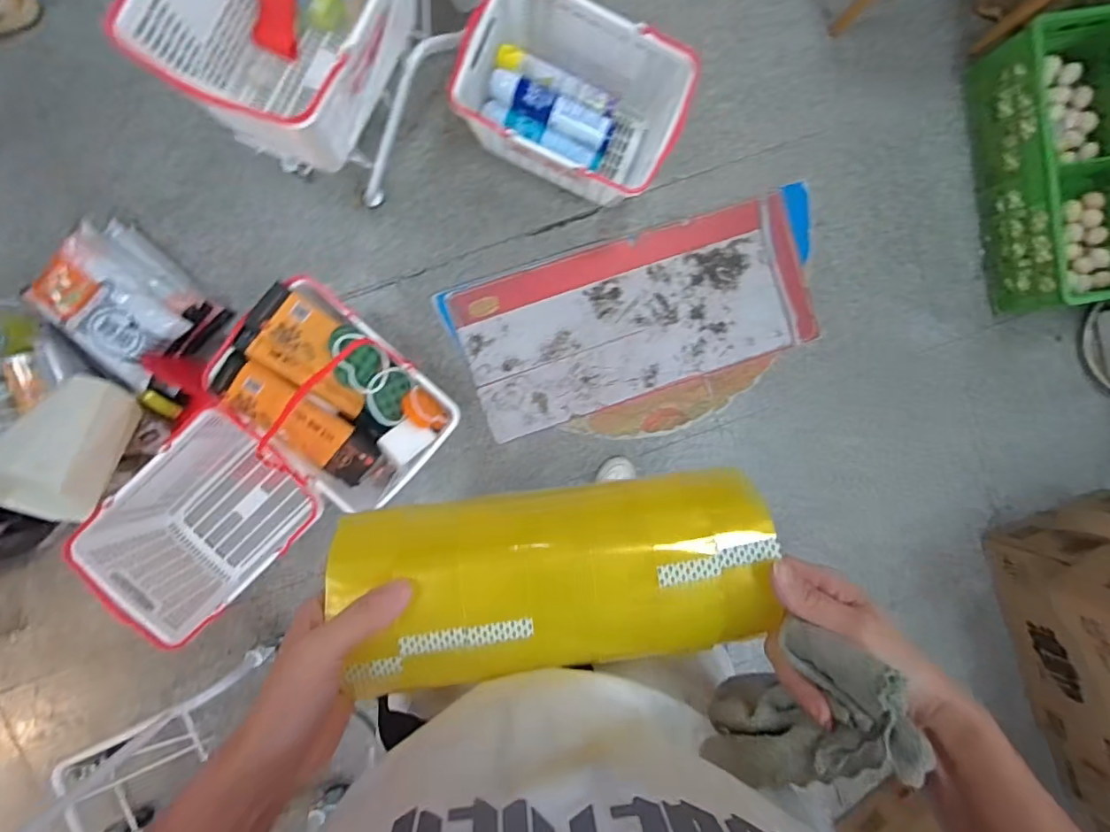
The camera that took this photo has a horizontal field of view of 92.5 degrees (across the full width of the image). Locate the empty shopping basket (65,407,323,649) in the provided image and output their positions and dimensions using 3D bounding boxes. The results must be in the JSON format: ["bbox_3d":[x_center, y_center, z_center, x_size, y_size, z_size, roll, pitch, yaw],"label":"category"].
[{"bbox_3d":[-0.736,0.215,1.175,0.428,0.270,0.309,-43,94,0],"label":"empty shopping basket"}]

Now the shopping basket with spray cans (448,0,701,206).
[{"bbox_3d":[0.043,-0.686,1.175,0.441,0.266,0.317,25,91,-4],"label":"shopping basket with spray cans"}]

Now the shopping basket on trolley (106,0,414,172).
[{"bbox_3d":[-0.415,-0.671,0.877,0.307,0.254,0.460,30,91,-4],"label":"shopping basket on trolley"}]

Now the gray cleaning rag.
[{"bbox_3d":[0.159,0.193,0.337,0.066,0.103,0.116,24,93,-4],"label":"gray cleaning rag"}]

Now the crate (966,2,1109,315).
[{"bbox_3d":[1.302,-0.610,1.321,0.345,0.194,0.677,-10,94,-3],"label":"crate"}]

